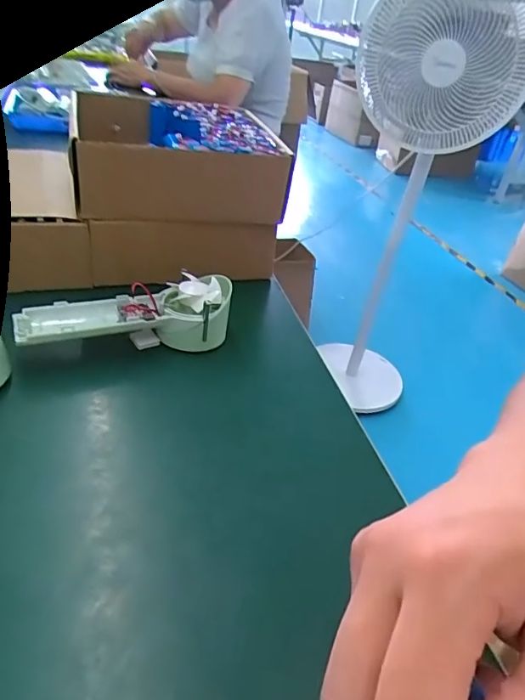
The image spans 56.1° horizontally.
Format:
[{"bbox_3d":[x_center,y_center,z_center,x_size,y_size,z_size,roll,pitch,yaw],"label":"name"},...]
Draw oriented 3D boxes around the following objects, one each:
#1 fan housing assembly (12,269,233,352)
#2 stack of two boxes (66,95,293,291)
[{"bbox_3d":[-0.107,-0.027,0.417,0.168,0.046,0.060,-5,36,-19],"label":"fan housing assembly"},{"bbox_3d":[-0.099,-0.179,0.545,0.200,0.144,0.196,-4,36,-18],"label":"stack of two boxes"}]

